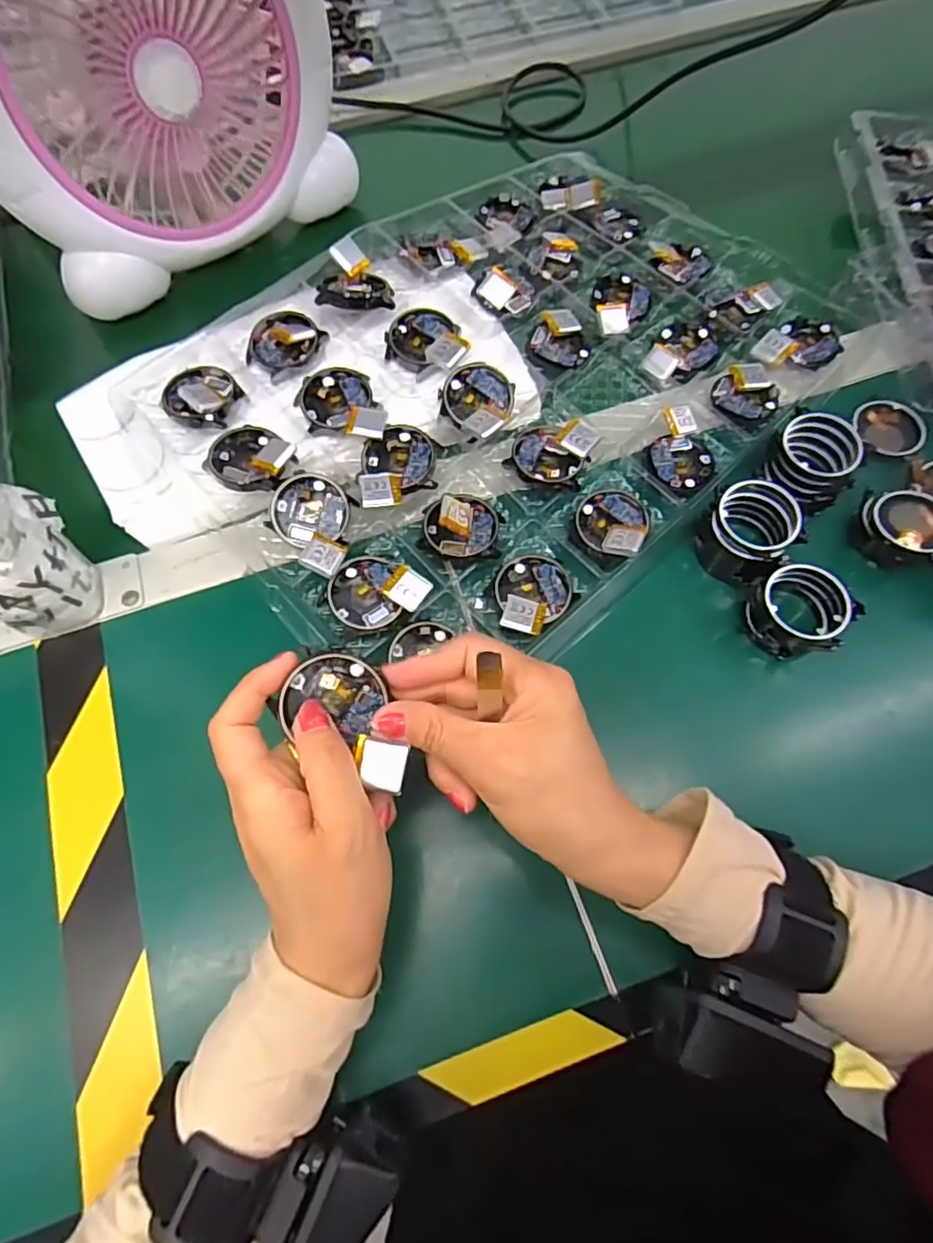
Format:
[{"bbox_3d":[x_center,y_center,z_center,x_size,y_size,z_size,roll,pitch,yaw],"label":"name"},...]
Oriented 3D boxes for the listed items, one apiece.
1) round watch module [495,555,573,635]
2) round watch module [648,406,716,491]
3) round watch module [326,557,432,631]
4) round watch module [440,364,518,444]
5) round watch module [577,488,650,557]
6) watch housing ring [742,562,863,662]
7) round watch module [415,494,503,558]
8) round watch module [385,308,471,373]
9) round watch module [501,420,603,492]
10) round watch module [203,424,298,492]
[{"bbox_3d":[0.038,-0.015,0.354,0.042,0.016,0.052,7,67,5],"label":"round watch module"},{"bbox_3d":[0.139,-0.112,0.387,0.041,0.012,0.058,11,68,7],"label":"round watch module"},{"bbox_3d":[-0.052,-0.014,0.355,0.053,0.021,0.043,22,70,11],"label":"round watch module"},{"bbox_3d":[0.007,-0.140,0.386,0.047,0.013,0.050,-1,67,2],"label":"round watch module"},{"bbox_3d":[0.089,-0.062,0.368,0.042,0.013,0.048,21,69,11],"label":"round watch module"},{"bbox_3d":[0.186,-0.004,0.342,0.048,0.029,0.047,-1,67,2],"label":"watch housing ring"},{"bbox_3d":[-0.004,-0.061,0.362,0.049,0.014,0.041,1,67,3],"label":"round watch module"},{"bbox_3d":[-0.026,-0.185,0.399,0.052,0.014,0.050,-1,67,2],"label":"round watch module"},{"bbox_3d":[0.053,-0.106,0.382,0.047,0.015,0.044,-1,67,2],"label":"round watch module"},{"bbox_3d":[-0.130,-0.098,0.365,0.049,0.014,0.042,35,73,15],"label":"round watch module"}]

